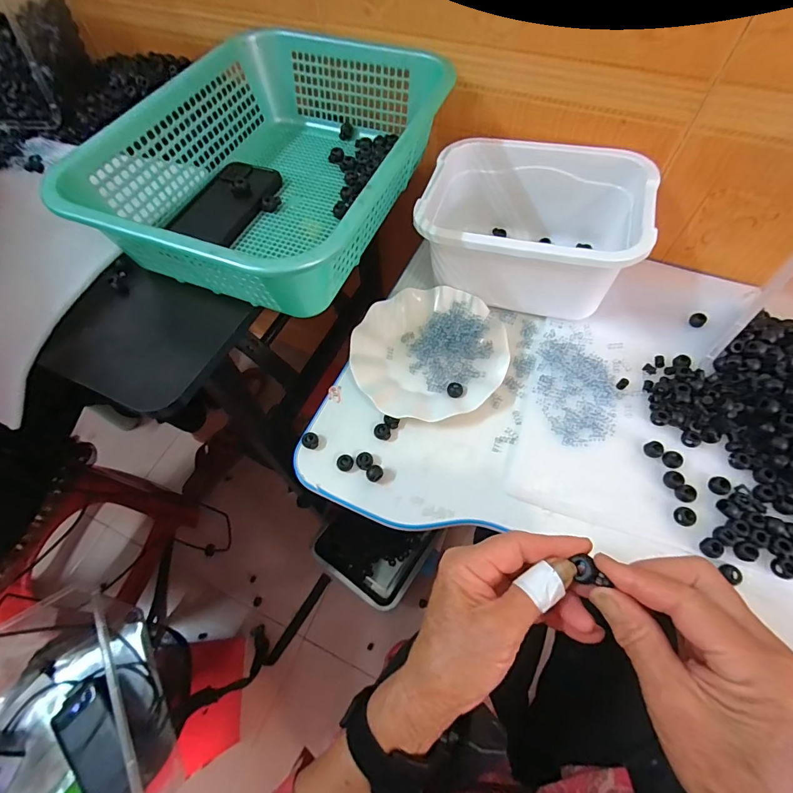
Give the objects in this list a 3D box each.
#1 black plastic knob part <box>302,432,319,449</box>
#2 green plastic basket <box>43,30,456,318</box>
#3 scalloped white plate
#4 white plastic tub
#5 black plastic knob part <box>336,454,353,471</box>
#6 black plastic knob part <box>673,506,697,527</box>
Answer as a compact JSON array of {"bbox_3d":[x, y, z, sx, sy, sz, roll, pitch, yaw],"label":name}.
[{"bbox_3d":[-0.095,0.049,0.443,0.017,0.014,0.019,-26,63,-12],"label":"black plastic knob part"},{"bbox_3d":[-0.127,-0.260,0.450,0.290,0.102,0.381,19,63,12],"label":"green plastic basket"},{"bbox_3d":[0.038,-0.053,0.484,0.176,0.029,0.181,-1,61,1],"label":"scalloped white plate"},{"bbox_3d":[0.158,-0.204,0.499,0.240,0.121,0.186,17,63,11],"label":"white plastic tub"},{"bbox_3d":[-0.055,0.072,0.430,0.017,0.010,0.017,-1,61,1],"label":"black plastic knob part"},{"bbox_3d":[0.275,0.114,0.381,0.018,0.010,0.018,-1,61,1],"label":"black plastic knob part"}]

